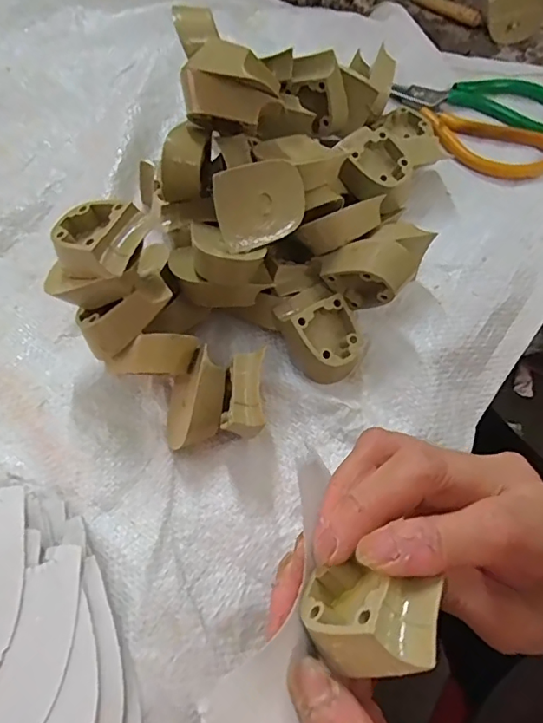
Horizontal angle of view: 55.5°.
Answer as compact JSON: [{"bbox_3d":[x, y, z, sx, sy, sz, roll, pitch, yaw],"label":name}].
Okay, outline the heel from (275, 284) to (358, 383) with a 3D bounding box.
[{"bbox_3d":[0.029,-0.014,0.310,0.039,0.032,0.057,-23,65,-11],"label":"heel"}]

